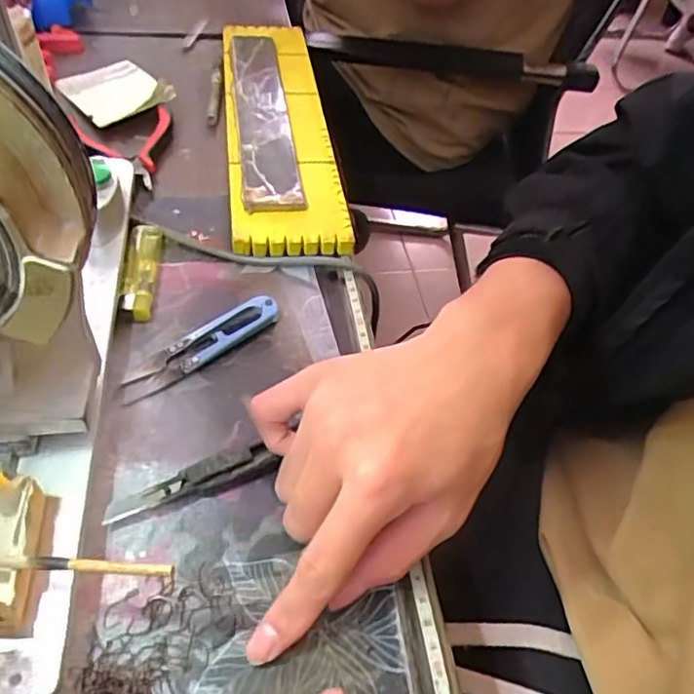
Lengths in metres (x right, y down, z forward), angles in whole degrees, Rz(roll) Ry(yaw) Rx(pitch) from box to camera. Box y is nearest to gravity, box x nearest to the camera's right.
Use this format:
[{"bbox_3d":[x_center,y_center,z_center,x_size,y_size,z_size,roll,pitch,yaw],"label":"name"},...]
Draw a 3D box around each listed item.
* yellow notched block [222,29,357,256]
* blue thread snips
[{"bbox_3d":[-0.054,-0.177,0.490,0.079,0.016,0.295,-1,54,-13],"label":"yellow notched block"},{"bbox_3d":[-0.081,-0.003,0.349,0.097,0.011,0.022,-32,59,-30],"label":"blue thread snips"}]

